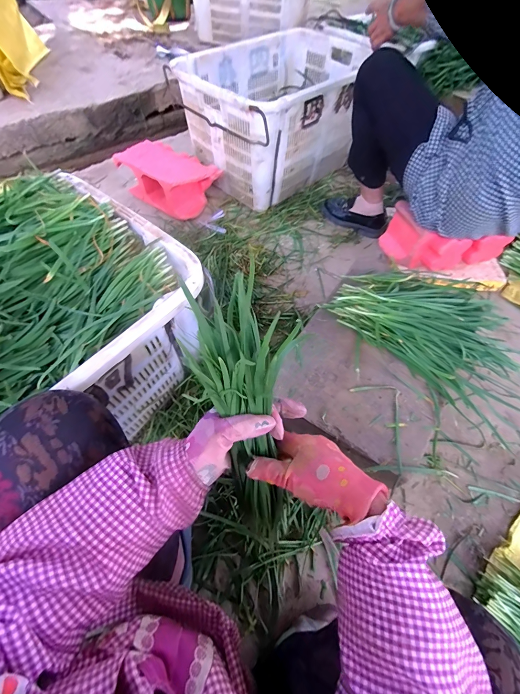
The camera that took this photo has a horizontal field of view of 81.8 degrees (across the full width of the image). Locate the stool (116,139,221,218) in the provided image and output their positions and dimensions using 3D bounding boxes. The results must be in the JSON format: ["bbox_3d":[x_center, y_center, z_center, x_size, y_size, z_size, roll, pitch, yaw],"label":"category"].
[{"bbox_3d":[-0.357,-0.654,1.140,0.386,0.167,0.193,35,67,17],"label":"stool"}]

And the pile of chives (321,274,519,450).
[{"bbox_3d":[0.359,-0.051,0.610,0.386,0.056,0.249,40,66,18],"label":"pile of chives"}]

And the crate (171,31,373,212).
[{"bbox_3d":[0.107,-0.925,1.159,0.738,0.313,0.462,-38,68,-21],"label":"crate"}]

